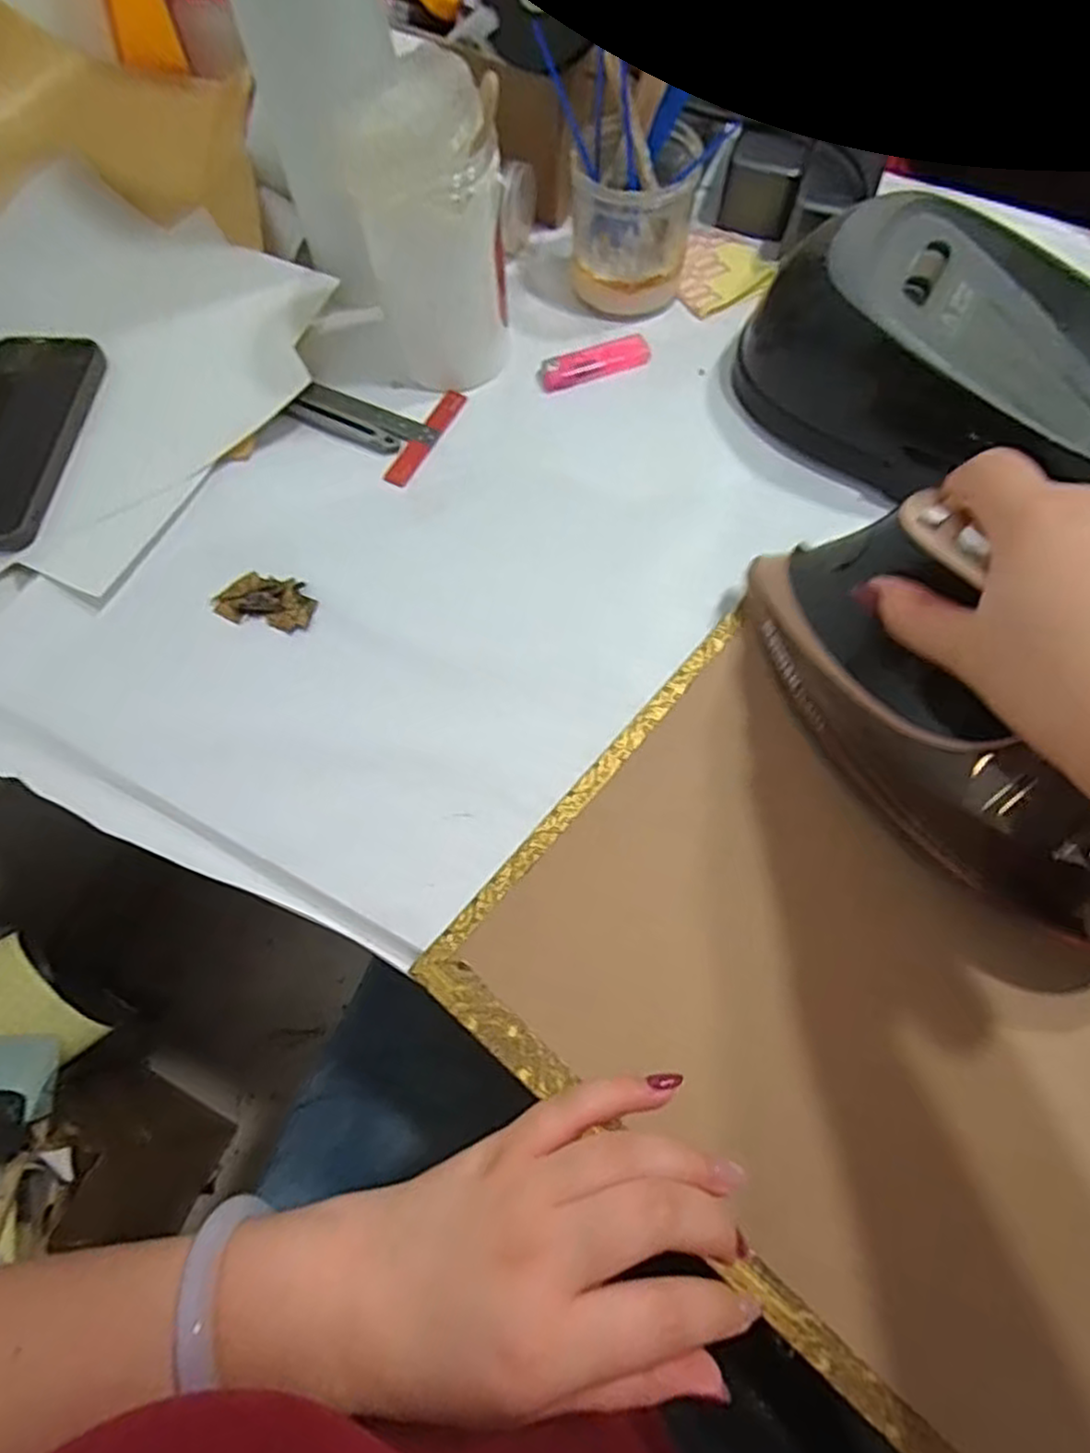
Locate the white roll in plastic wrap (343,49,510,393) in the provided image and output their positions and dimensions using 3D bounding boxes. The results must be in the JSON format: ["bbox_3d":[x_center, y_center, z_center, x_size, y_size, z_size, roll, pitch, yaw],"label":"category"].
[{"bbox_3d":[-0.067,-0.295,0.445,0.075,0.156,0.082,-1,67,1],"label":"white roll in plastic wrap"}]

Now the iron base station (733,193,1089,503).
[{"bbox_3d":[0.265,-0.212,0.436,0.273,0.089,0.160,33,72,15],"label":"iron base station"}]

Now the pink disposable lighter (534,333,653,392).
[{"bbox_3d":[0.035,-0.249,0.504,0.078,0.010,0.023,-21,68,-7],"label":"pink disposable lighter"}]

